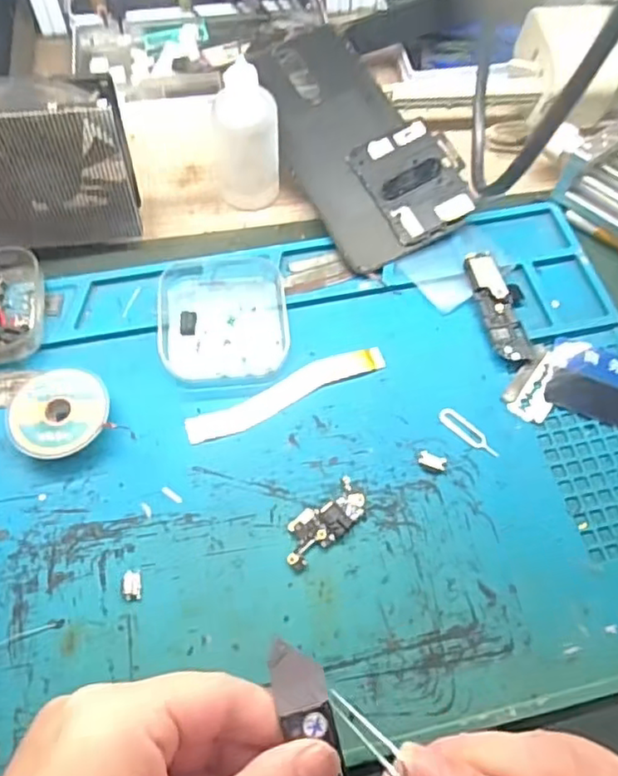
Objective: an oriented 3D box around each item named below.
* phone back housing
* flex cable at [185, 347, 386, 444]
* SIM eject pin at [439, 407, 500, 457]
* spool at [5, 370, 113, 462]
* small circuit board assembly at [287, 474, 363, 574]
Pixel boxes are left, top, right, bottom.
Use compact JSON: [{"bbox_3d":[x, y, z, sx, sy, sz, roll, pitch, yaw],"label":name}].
[{"bbox_3d":[0.020,-0.145,0.365,0.067,0.007,0.163,-27,73,0],"label":"phone back housing"},{"bbox_3d":[-0.010,0.001,0.304,0.102,0.004,0.017,-24,65,-13],"label":"flex cable"},{"bbox_3d":[0.076,0.021,0.296,0.033,0.004,0.009,42,69,18],"label":"SIM eject pin"},{"bbox_3d":[-0.115,0.013,0.289,0.043,0.011,0.043,1,62,-1],"label":"spool"},{"bbox_3d":[0.006,0.059,0.273,0.043,0.005,0.019,-36,69,-19],"label":"small circuit board assembly"}]

